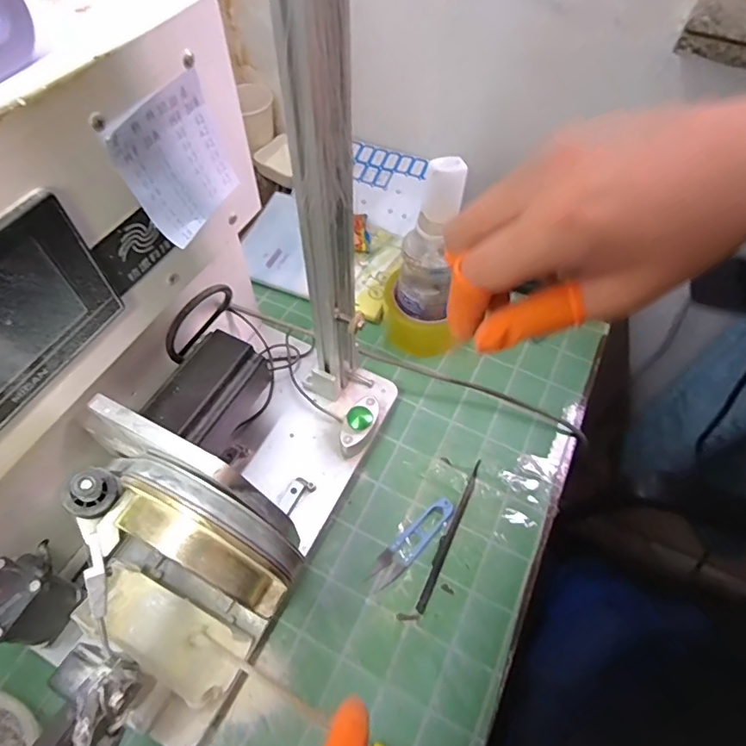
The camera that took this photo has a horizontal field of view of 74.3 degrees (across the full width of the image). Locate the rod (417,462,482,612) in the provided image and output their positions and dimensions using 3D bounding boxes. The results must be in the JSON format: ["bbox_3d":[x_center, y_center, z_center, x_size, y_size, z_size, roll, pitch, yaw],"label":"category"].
[{"bbox_3d":[0.072,0.145,0.454,0.010,0.005,0.149,24,60,13],"label":"rod"}]

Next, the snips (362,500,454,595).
[{"bbox_3d":[0.036,0.153,0.446,0.101,0.010,0.023,-38,66,-23],"label":"snips"}]

